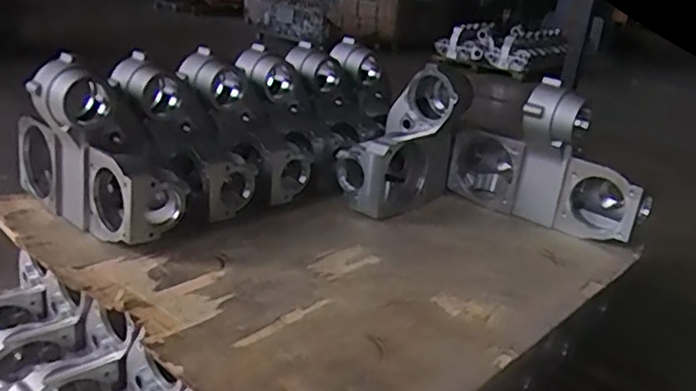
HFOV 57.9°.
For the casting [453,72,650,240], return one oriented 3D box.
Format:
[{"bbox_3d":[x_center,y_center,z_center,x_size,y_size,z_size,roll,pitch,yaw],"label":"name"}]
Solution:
[{"bbox_3d":[0.466,-0.097,1.488,0.459,0.325,0.205,22,27,37],"label":"casting"}]

